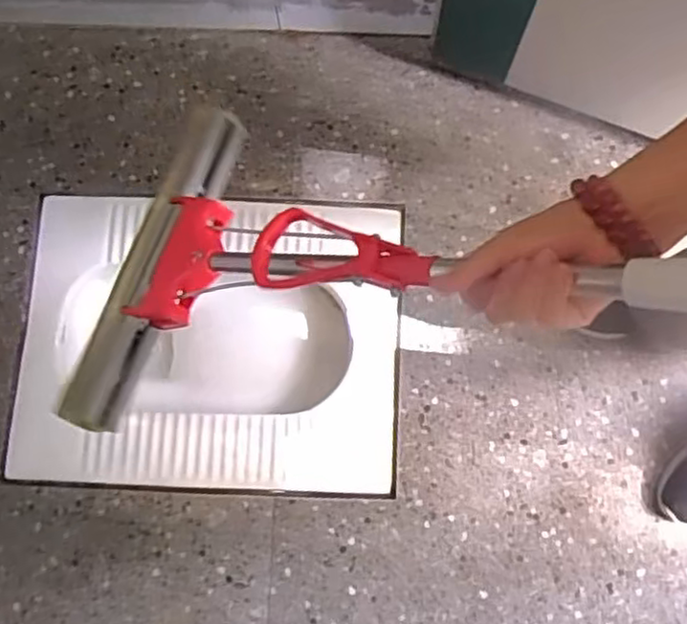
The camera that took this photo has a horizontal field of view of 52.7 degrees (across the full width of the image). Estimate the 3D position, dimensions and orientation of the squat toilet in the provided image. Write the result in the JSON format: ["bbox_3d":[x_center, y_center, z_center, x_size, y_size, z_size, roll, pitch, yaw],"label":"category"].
[{"bbox_3d":[-0.204,0.052,1.114,0.567,0.154,0.442,2,77,2],"label":"squat toilet"}]

